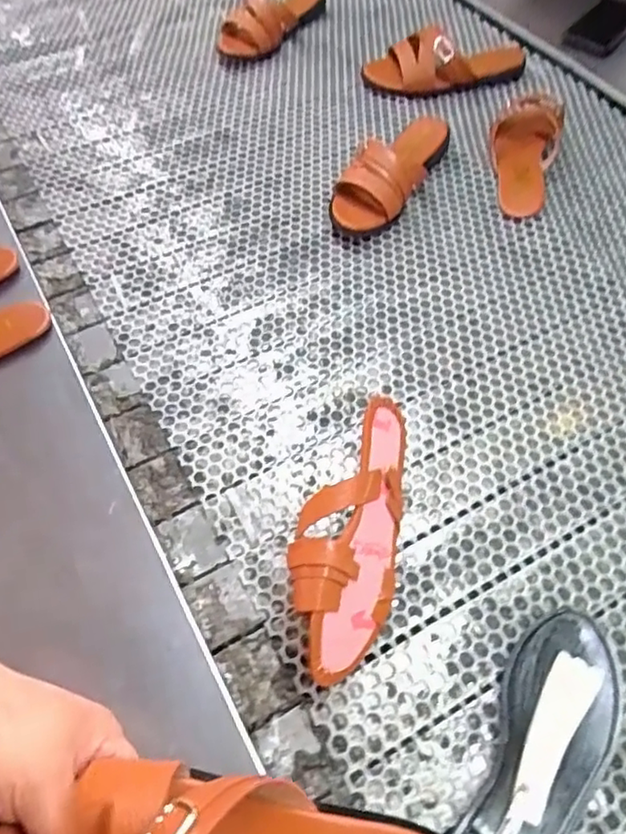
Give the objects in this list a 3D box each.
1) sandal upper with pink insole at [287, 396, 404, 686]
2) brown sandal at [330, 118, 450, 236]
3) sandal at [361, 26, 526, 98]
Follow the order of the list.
[{"bbox_3d":[0.029,0.098,0.520,0.088,0.082,0.236,10,58,4],"label":"sandal upper with pink insole"},{"bbox_3d":[0.100,-0.316,0.765,0.069,0.073,0.201,31,64,19],"label":"brown sandal"},{"bbox_3d":[0.203,-0.534,0.912,0.239,0.077,0.073,-5,58,-2],"label":"sandal"}]

